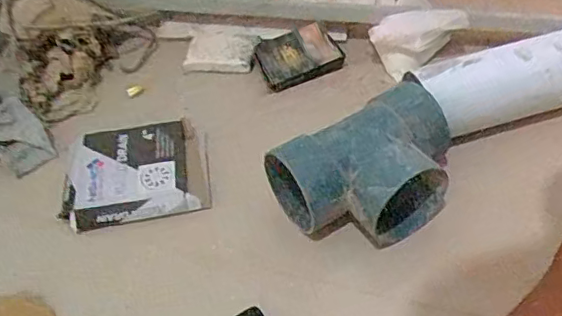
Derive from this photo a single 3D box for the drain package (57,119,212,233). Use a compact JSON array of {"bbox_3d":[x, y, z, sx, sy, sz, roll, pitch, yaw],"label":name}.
[{"bbox_3d":[-0.147,0.012,0.591,0.140,0.022,0.117,-11,46,-2],"label":"drain package"}]

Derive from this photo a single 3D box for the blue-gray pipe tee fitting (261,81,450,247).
[{"bbox_3d":[0.082,0.016,0.525,0.163,0.082,0.103,-29,49,-19],"label":"blue-gray pipe tee fitting"}]

